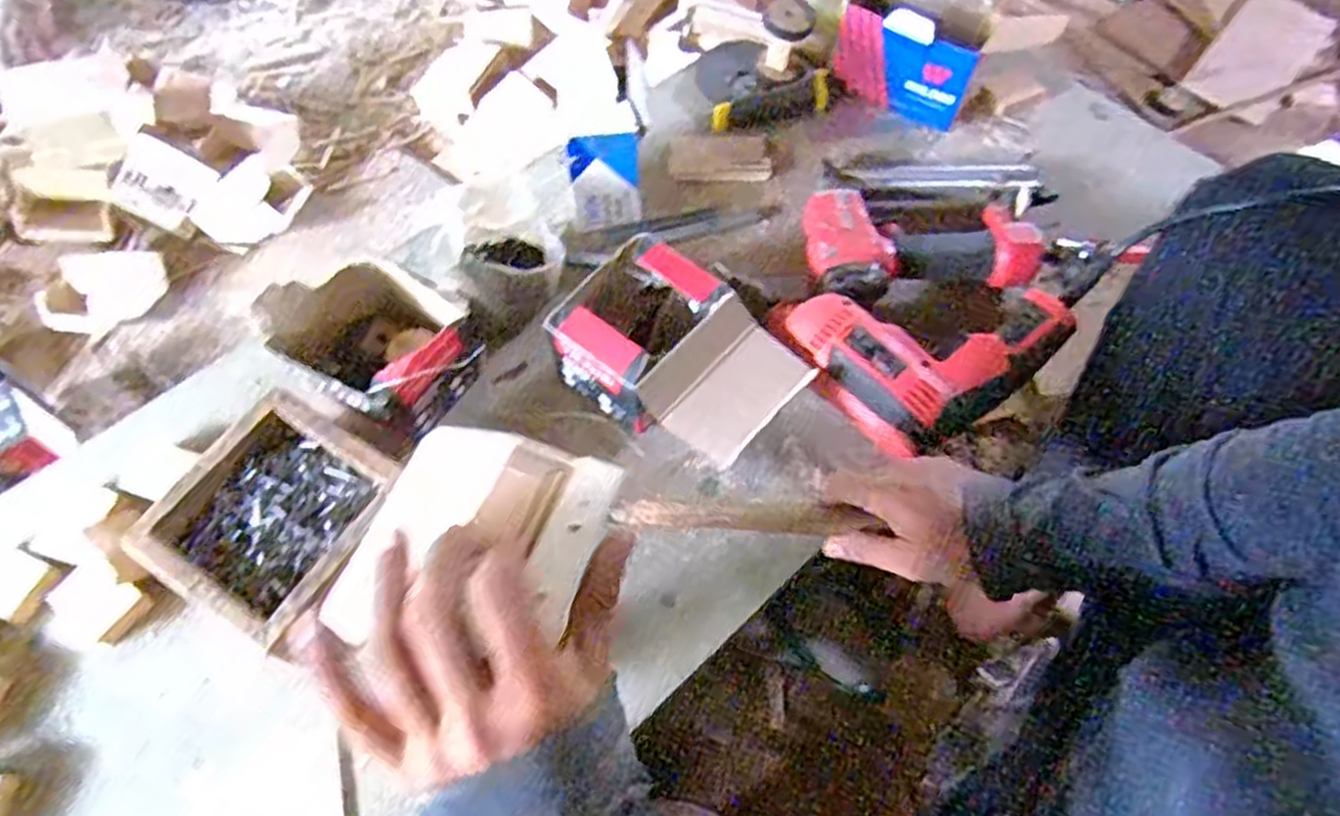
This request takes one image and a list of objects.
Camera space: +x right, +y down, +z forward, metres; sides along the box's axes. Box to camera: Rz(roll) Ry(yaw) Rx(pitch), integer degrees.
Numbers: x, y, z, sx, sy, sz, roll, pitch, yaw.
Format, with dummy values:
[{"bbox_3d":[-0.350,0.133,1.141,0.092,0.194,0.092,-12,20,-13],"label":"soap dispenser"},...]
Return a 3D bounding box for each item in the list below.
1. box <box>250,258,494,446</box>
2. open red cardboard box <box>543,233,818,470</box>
[{"bbox_3d":[-0.231,-0.049,0.619,0.138,0.085,0.109,30,67,16],"label":"box"},{"bbox_3d":[0.007,-0.041,0.610,0.174,0.071,0.117,34,68,18],"label":"open red cardboard box"}]

